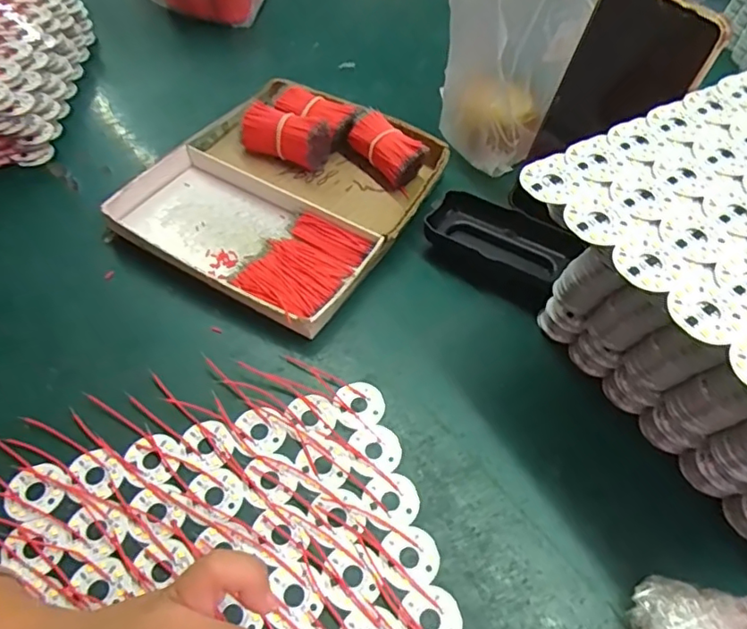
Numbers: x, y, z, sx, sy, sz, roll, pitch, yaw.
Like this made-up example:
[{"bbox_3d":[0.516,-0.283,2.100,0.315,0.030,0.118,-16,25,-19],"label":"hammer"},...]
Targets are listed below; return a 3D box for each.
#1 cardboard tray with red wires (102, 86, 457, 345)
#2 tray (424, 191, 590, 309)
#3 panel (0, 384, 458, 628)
[{"bbox_3d":[-0.065,-0.101,0.433,0.189,0.040,0.208,28,58,15],"label":"cardboard tray with red wires"},{"bbox_3d":[0.090,-0.050,0.411,0.103,0.021,0.061,30,59,17],"label":"tray"},{"bbox_3d":[-0.067,0.146,0.275,0.203,0.009,0.208,-13,57,-12],"label":"panel"}]

